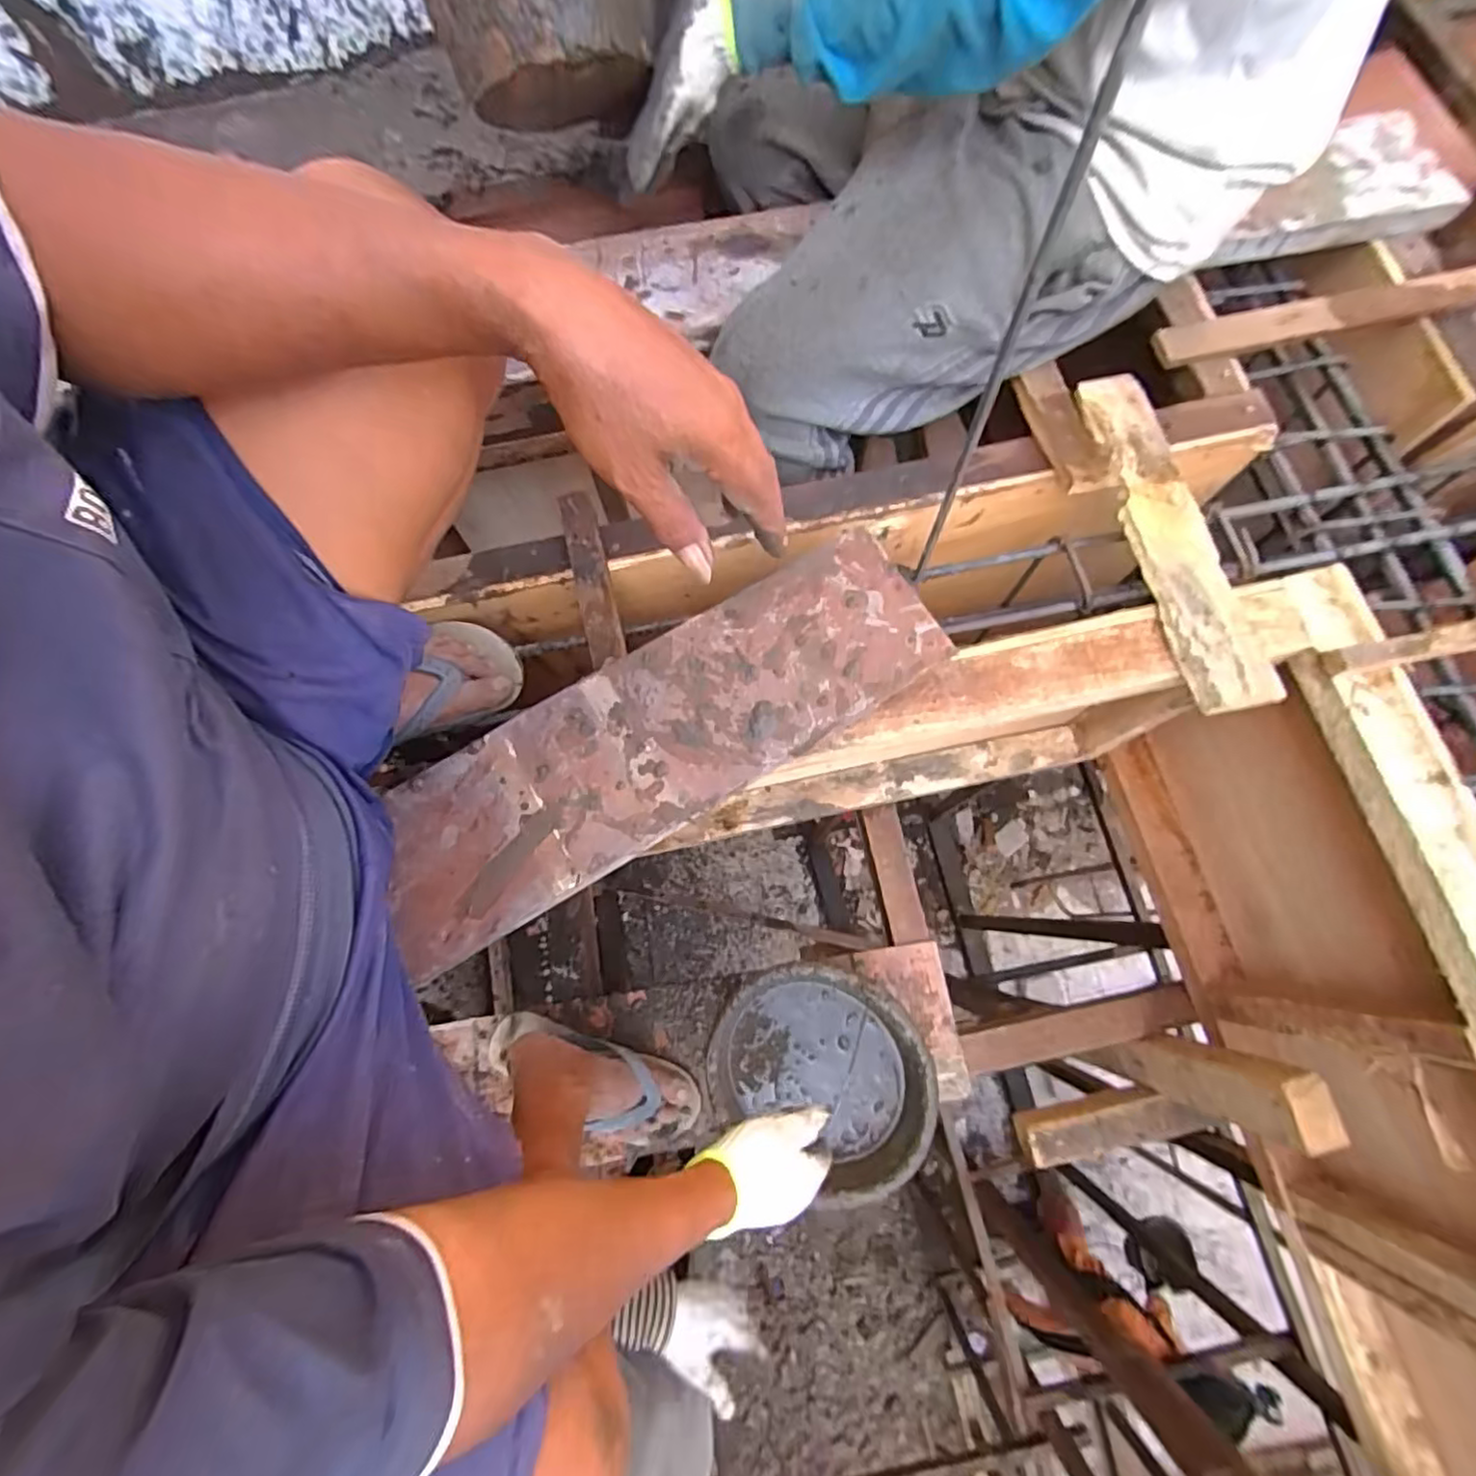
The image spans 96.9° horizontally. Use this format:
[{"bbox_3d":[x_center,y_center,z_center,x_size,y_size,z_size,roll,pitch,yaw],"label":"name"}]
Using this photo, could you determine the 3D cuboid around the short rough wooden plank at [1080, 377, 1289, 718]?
[{"bbox_3d":[0.396,-0.191,0.610,0.070,0.015,0.348,-13,75,-1],"label":"short rough wooden plank"}]

